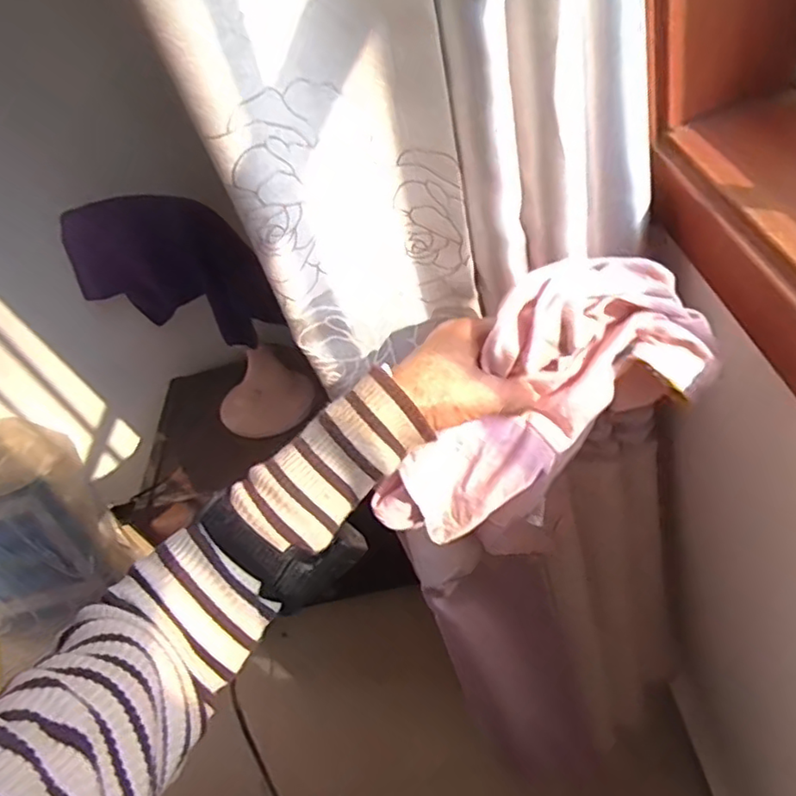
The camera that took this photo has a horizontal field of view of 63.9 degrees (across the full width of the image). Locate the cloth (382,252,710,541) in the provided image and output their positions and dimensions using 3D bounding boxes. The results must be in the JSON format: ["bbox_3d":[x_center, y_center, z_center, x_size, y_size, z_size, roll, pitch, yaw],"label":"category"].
[{"bbox_3d":[0.073,0.020,0.413,0.101,0.248,0.057,22,32,-29],"label":"cloth"}]

